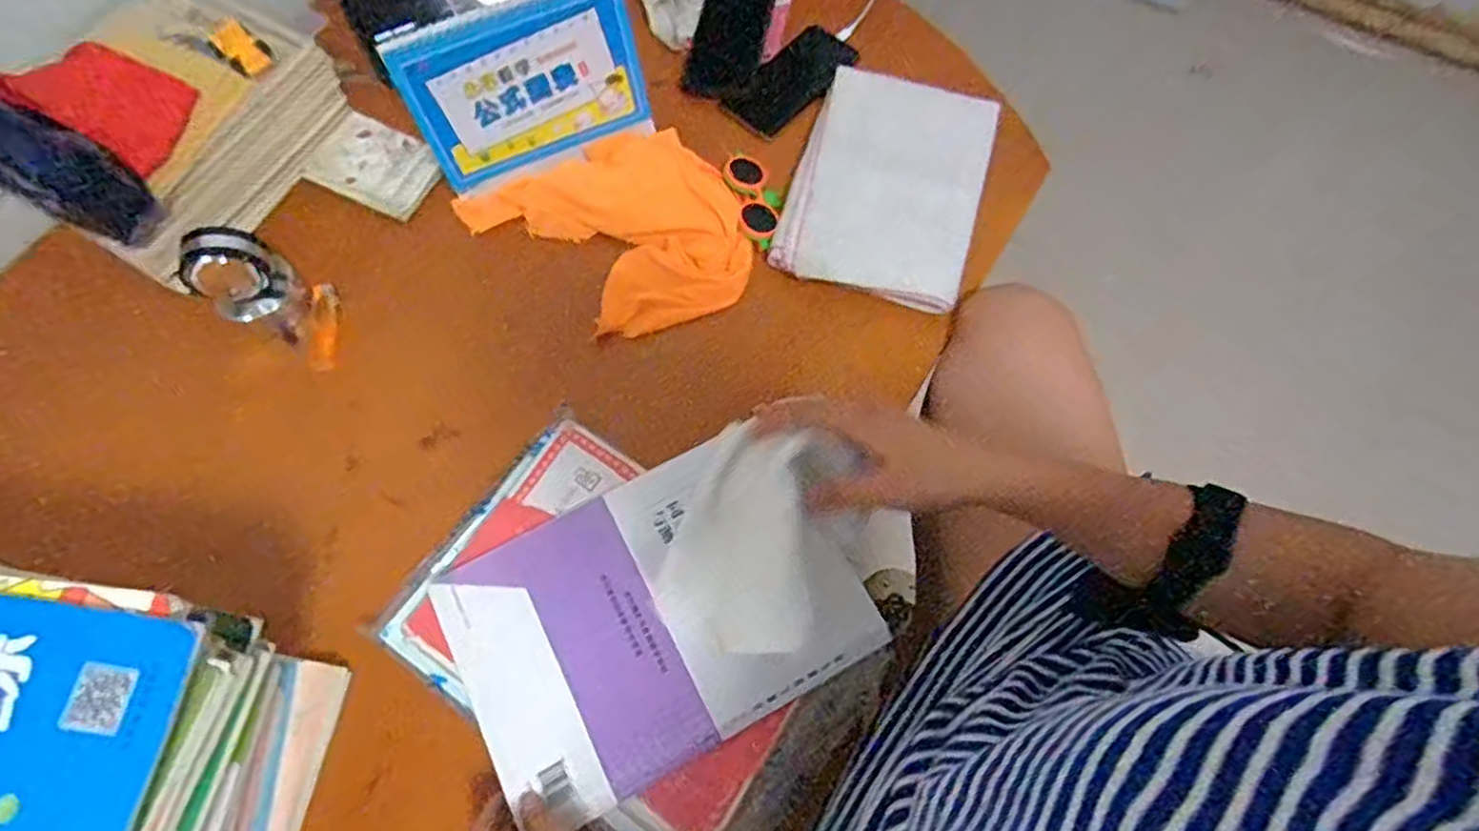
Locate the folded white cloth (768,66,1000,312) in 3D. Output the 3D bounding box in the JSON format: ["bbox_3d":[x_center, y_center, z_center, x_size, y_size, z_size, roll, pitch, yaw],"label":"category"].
[{"bbox_3d":[0.143,-0.225,0.705,0.176,0.026,0.222,16,78,3],"label":"folded white cloth"}]

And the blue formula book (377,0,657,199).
[{"bbox_3d":[-0.192,-0.301,0.669,0.209,0.148,0.021,-23,56,-6],"label":"blue formula book"}]

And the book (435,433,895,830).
[{"bbox_3d":[-0.064,0.146,0.541,0.284,0.030,0.204,-28,70,-9],"label":"book"}]

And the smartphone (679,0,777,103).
[{"bbox_3d":[-0.011,-0.412,0.790,0.075,0.012,0.147,17,90,-5],"label":"smartphone"}]

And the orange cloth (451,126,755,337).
[{"bbox_3d":[-0.124,-0.174,0.695,0.253,0.035,0.202,-21,70,-7],"label":"orange cloth"}]

